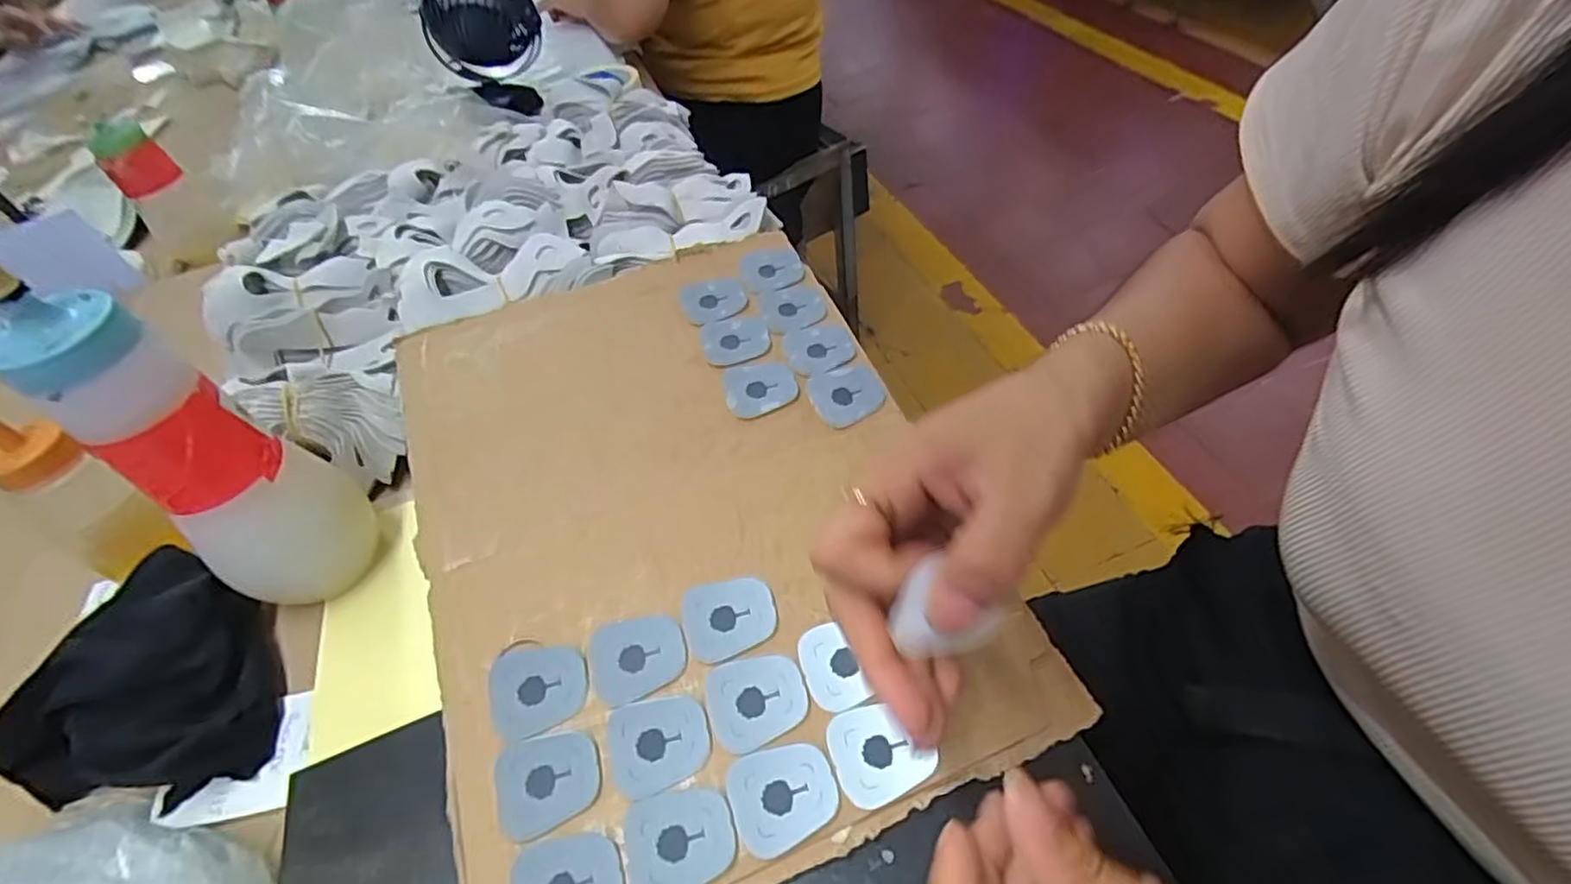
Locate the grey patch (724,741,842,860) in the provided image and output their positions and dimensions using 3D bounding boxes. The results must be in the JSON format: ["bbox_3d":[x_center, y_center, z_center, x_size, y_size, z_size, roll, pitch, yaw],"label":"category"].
[{"bbox_3d":[-0.001,0.129,0.254,0.038,0.004,0.032,-17,55,-9],"label":"grey patch"}]

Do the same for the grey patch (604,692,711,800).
[{"bbox_3d":[-0.050,0.116,0.266,0.039,0.004,0.033,-13,55,-6],"label":"grey patch"}]

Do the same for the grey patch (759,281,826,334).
[{"bbox_3d":[0.004,-0.080,0.408,0.043,0.004,0.034,-25,59,-23],"label":"grey patch"}]

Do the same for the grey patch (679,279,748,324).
[{"bbox_3d":[-0.042,-0.085,0.408,0.038,0.004,0.033,-14,55,-7],"label":"grey patch"}]

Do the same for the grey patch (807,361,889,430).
[{"bbox_3d":[0.033,-0.027,0.366,0.040,0.004,0.034,-22,56,-12],"label":"grey patch"}]

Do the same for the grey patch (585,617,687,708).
[{"bbox_3d":[-0.062,0.088,0.286,0.040,0.004,0.033,-12,55,-5],"label":"grey patch"}]

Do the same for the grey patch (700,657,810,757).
[{"bbox_3d":[-0.011,0.101,0.273,0.039,0.004,0.033,-13,55,-6],"label":"grey patch"}]

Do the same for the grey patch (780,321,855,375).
[{"bbox_3d":[0.018,-0.053,0.387,0.040,0.004,0.035,-27,57,-15],"label":"grey patch"}]

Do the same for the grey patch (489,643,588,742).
[{"bbox_3d":[-0.102,0.099,0.282,0.038,0.005,0.036,-17,55,-9],"label":"grey patch"}]

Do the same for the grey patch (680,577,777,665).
[{"bbox_3d":[-0.024,0.075,0.294,0.038,0.004,0.033,-14,55,-6],"label":"grey patch"}]

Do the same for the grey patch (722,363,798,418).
[{"bbox_3d":[-0.013,-0.029,0.369,0.038,0.004,0.032,-13,55,-6],"label":"grey patch"}]

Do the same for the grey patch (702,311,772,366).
[{"bbox_3d":[-0.029,-0.060,0.389,0.038,0.004,0.035,-16,55,-8],"label":"grey patch"}]

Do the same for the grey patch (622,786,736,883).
[{"bbox_3d":[-0.039,0.143,0.248,0.039,0.004,0.033,-14,55,-6],"label":"grey patch"}]

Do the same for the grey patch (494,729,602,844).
[{"bbox_3d":[-0.091,0.129,0.262,0.039,0.004,0.033,-13,55,-6],"label":"grey patch"}]

